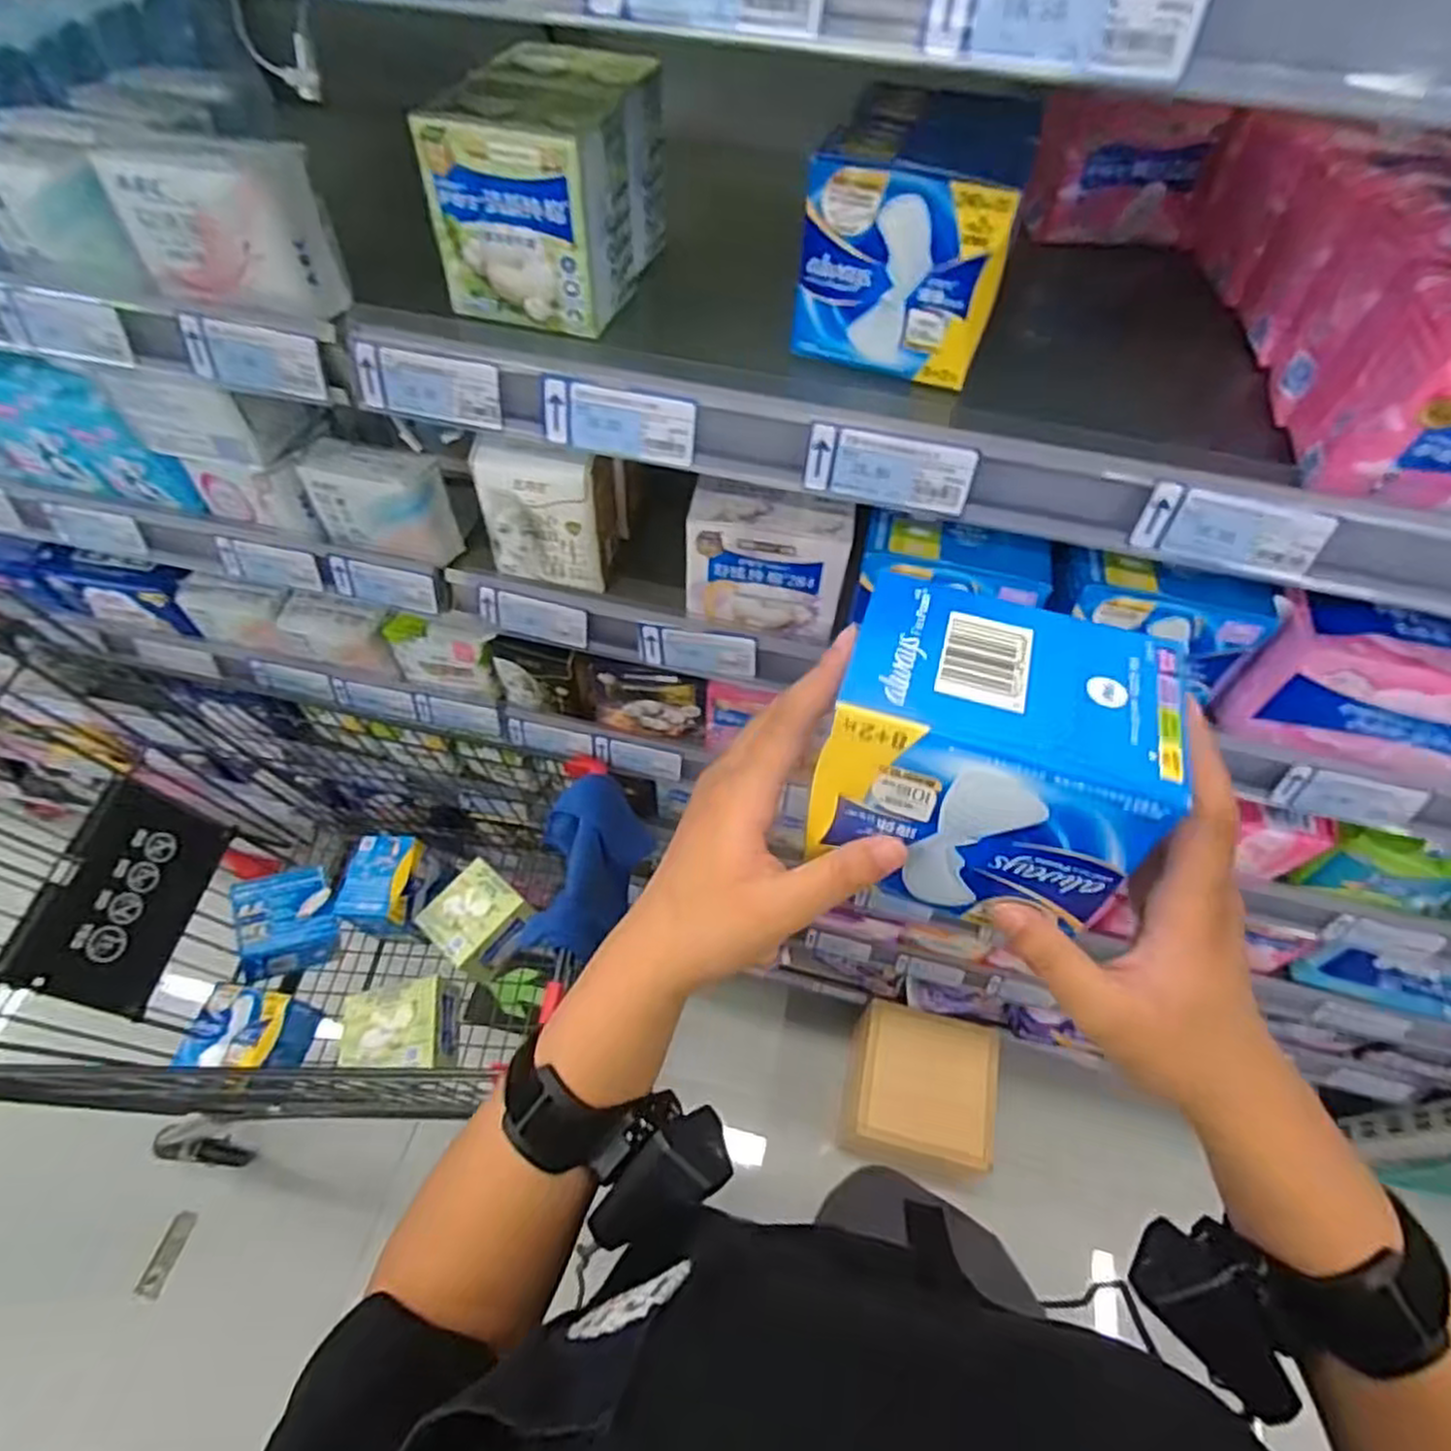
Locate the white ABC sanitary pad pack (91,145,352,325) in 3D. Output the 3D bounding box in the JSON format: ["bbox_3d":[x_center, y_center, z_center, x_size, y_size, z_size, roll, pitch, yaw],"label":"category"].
[{"bbox_3d":[-0.301,-0.300,0.452,0.113,0.084,0.049,10,56,5],"label":"white ABC sanitary pad pack"}]

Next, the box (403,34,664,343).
[{"bbox_3d":[-0.108,-0.341,0.477,0.099,0.102,0.141,12,57,6],"label":"box"}]

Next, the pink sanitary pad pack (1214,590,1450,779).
[{"bbox_3d":[0.471,-0.020,0.513,0.203,0.091,0.058,14,57,7],"label":"pink sanitary pad pack"}]

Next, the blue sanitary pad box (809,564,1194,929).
[{"bbox_3d":[0.094,0.008,0.275,0.106,0.077,0.084,18,57,10],"label":"blue sanitary pad box"}]

